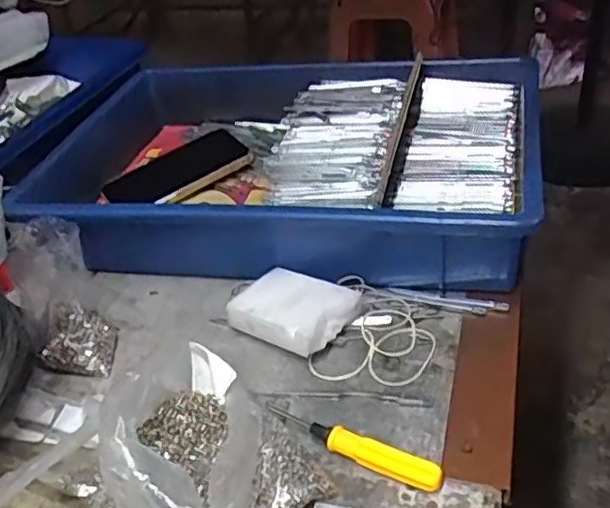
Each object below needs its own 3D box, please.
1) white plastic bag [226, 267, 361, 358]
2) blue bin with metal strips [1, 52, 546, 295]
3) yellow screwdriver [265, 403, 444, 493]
[{"bbox_3d":[-0.007,0.044,0.494,0.078,0.029,0.061,18,43,30],"label":"white plastic bag"},{"bbox_3d":[-0.017,-0.080,0.616,0.420,0.088,0.270,3,37,14],"label":"blue bin with metal strips"},{"bbox_3d":[0.027,0.114,0.405,0.118,0.013,0.015,16,42,29],"label":"yellow screwdriver"}]

